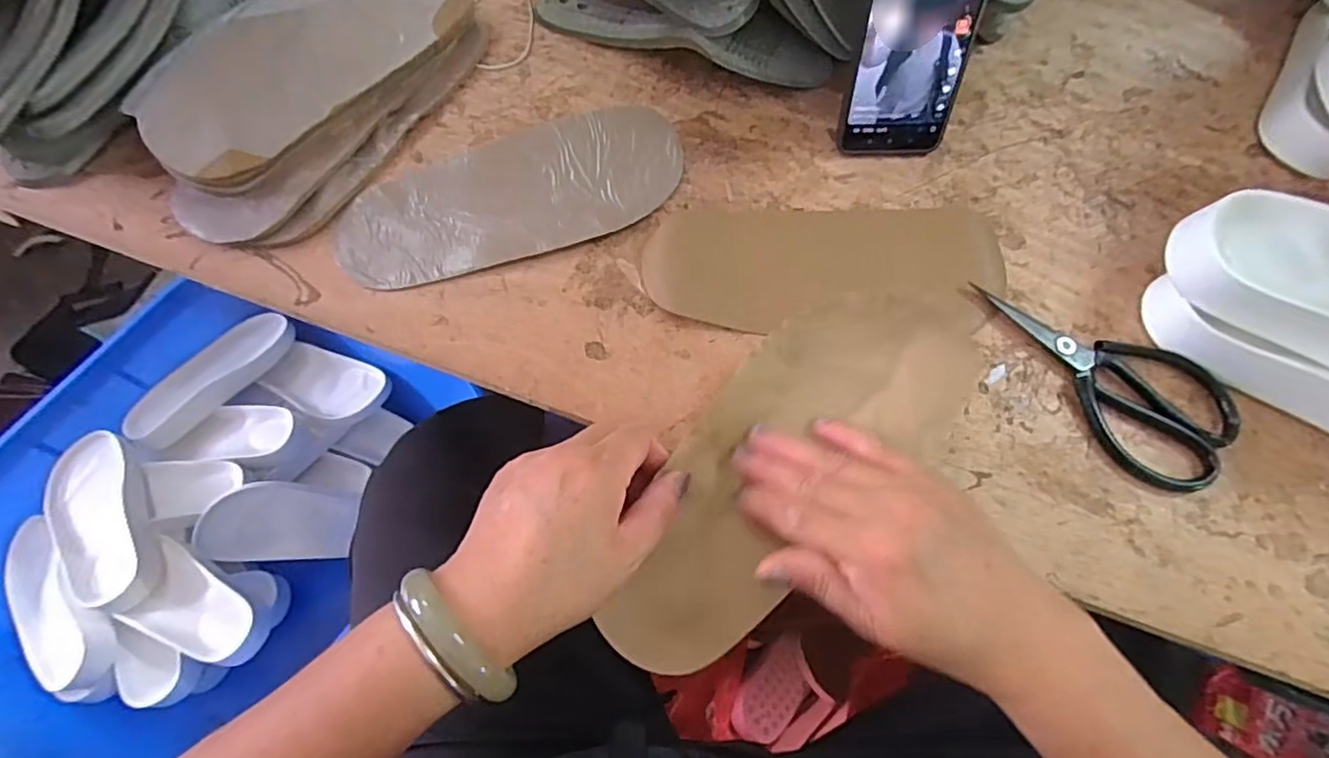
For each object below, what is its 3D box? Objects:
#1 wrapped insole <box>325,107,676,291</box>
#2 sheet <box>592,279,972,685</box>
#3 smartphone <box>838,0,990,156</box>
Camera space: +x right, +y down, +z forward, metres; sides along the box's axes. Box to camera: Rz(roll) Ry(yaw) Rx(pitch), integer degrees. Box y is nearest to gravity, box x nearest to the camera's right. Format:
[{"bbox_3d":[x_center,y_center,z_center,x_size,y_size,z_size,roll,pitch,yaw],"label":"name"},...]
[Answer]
[{"bbox_3d":[-0.103,-0.130,0.439,0.242,0.008,0.104,-26,70,-12],"label":"wrapped insole"},{"bbox_3d":[0.063,0.049,0.338,0.101,0.016,0.248,38,87,13],"label":"sheet"},{"bbox_3d":[0.167,-0.228,0.408,0.079,0.164,0.008,-2,44,-1],"label":"smartphone"}]

